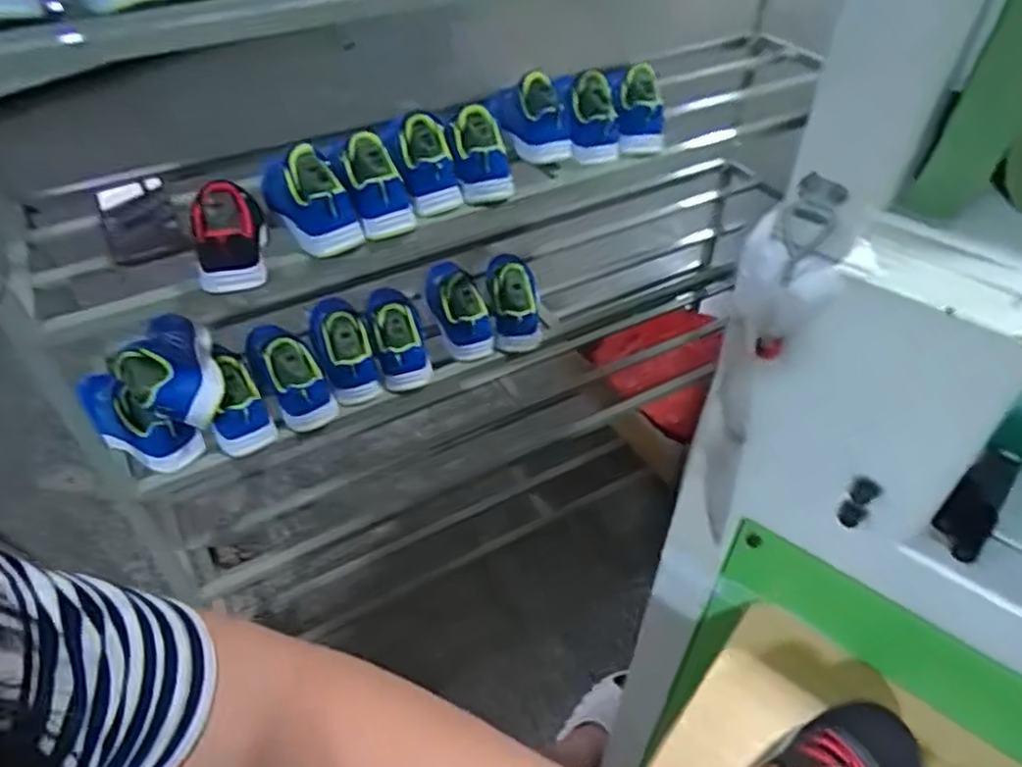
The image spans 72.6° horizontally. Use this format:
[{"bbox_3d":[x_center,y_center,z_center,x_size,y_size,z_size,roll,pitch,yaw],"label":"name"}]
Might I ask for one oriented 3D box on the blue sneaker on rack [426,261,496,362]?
[{"bbox_3d":[-0.083,-0.120,0.987,0.068,0.090,0.167,-16,46,-15],"label":"blue sneaker on rack"}]

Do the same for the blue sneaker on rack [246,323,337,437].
[{"bbox_3d":[-0.293,-0.025,0.898,0.075,0.087,0.169,-25,49,-23],"label":"blue sneaker on rack"}]

